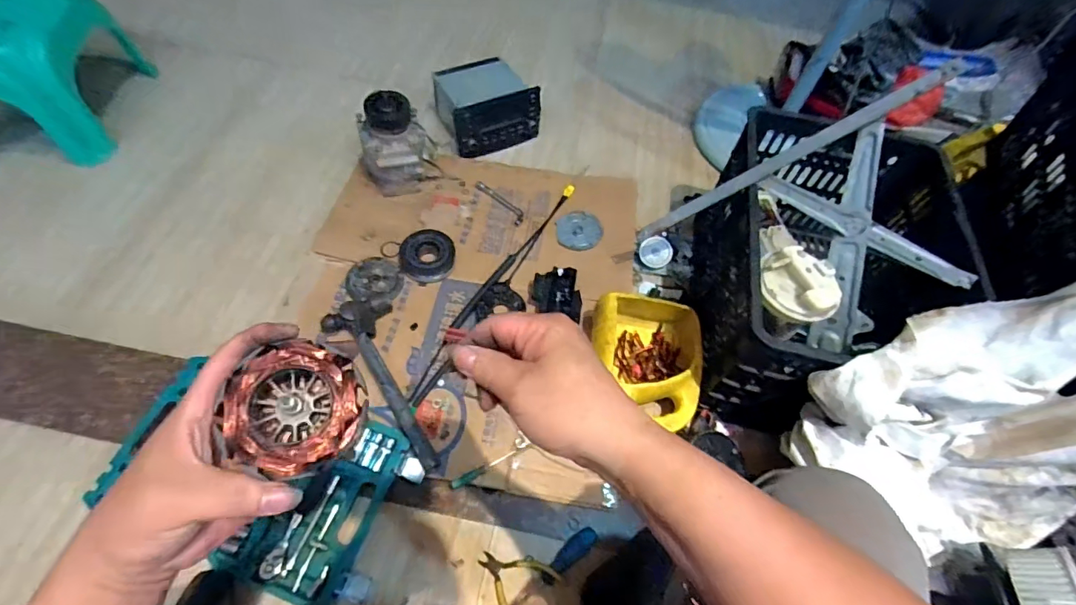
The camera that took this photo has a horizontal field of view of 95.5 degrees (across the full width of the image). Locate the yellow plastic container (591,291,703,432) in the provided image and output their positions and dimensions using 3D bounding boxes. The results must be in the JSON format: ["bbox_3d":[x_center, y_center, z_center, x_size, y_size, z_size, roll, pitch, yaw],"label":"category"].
[{"bbox_3d":[0.182,0.096,0.809,0.176,0.102,0.222,4,57,-1],"label":"yellow plastic container"}]

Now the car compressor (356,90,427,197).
[{"bbox_3d":[-0.294,-0.316,0.985,0.131,0.184,0.103,-15,59,-13],"label":"car compressor"}]

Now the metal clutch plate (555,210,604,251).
[{"bbox_3d":[0.087,-0.153,1.018,0.093,0.007,0.104,-2,57,-5],"label":"metal clutch plate"}]

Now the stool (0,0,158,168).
[{"bbox_3d":[-1.074,-0.505,1.025,0.270,0.263,0.314,-2,57,-5],"label":"stool"}]

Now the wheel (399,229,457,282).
[{"bbox_3d":[-0.214,-0.090,0.940,0.101,0.037,0.095,2,57,-3],"label":"wheel"}]

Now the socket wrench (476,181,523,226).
[{"bbox_3d":[-0.081,-0.220,1.051,0.032,0.009,0.148,-36,66,-24],"label":"socket wrench"}]

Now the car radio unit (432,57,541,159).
[{"bbox_3d":[-0.122,-0.467,1.158,0.202,0.120,0.193,-20,60,-16],"label":"car radio unit"}]

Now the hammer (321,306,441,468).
[{"bbox_3d":[-0.240,0.123,0.801,0.116,0.044,0.319,-29,63,-20],"label":"hammer"}]

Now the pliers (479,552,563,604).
[{"bbox_3d":[-0.035,0.392,0.686,0.106,0.007,0.084,29,60,14],"label":"pliers"}]

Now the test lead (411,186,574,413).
[{"bbox_3d":[-0.072,-0.049,0.942,0.044,0.016,0.575,26,59,13],"label":"test lead"}]

